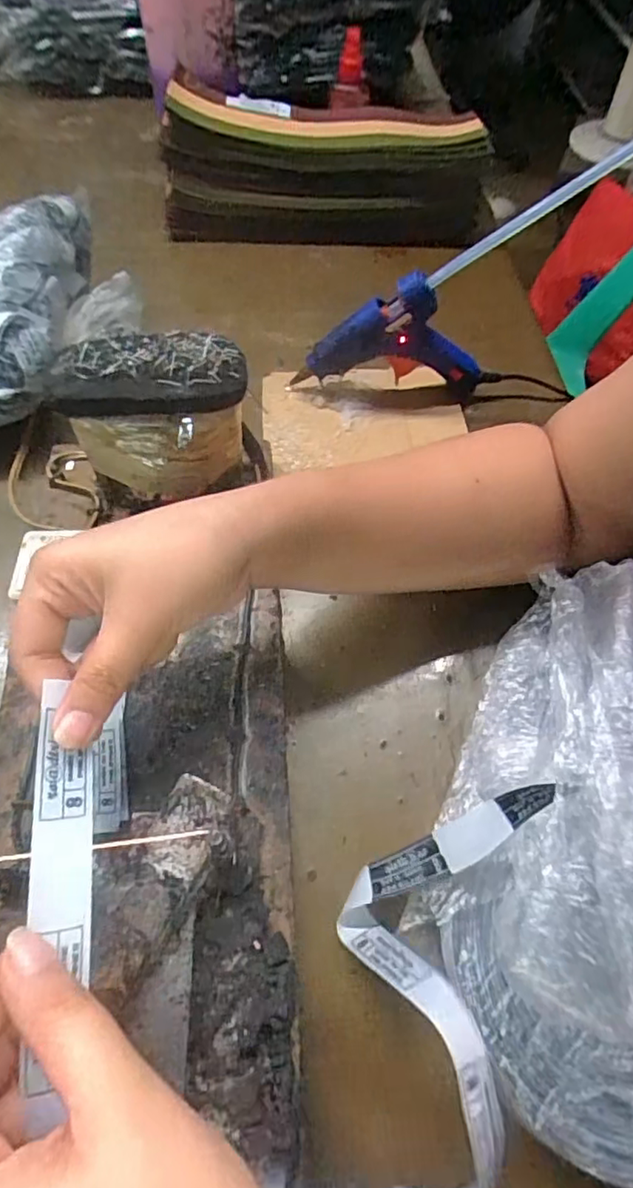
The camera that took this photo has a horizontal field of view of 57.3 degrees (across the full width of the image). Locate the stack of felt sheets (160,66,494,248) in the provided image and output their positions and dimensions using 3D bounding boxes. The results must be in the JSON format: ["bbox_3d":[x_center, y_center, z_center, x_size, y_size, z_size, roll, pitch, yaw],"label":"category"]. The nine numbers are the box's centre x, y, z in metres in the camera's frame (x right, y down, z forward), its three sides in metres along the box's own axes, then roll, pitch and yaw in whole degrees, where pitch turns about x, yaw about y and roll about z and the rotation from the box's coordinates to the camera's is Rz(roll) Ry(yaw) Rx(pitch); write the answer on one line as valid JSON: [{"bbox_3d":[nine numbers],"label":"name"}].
[{"bbox_3d":[0.012,-0.404,0.552,0.293,0.085,0.111,7,60,2],"label":"stack of felt sheets"}]

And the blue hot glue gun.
[{"bbox_3d":[0.058,-0.187,0.431,0.136,0.098,0.023,-1,60,-3],"label":"blue hot glue gun"}]

